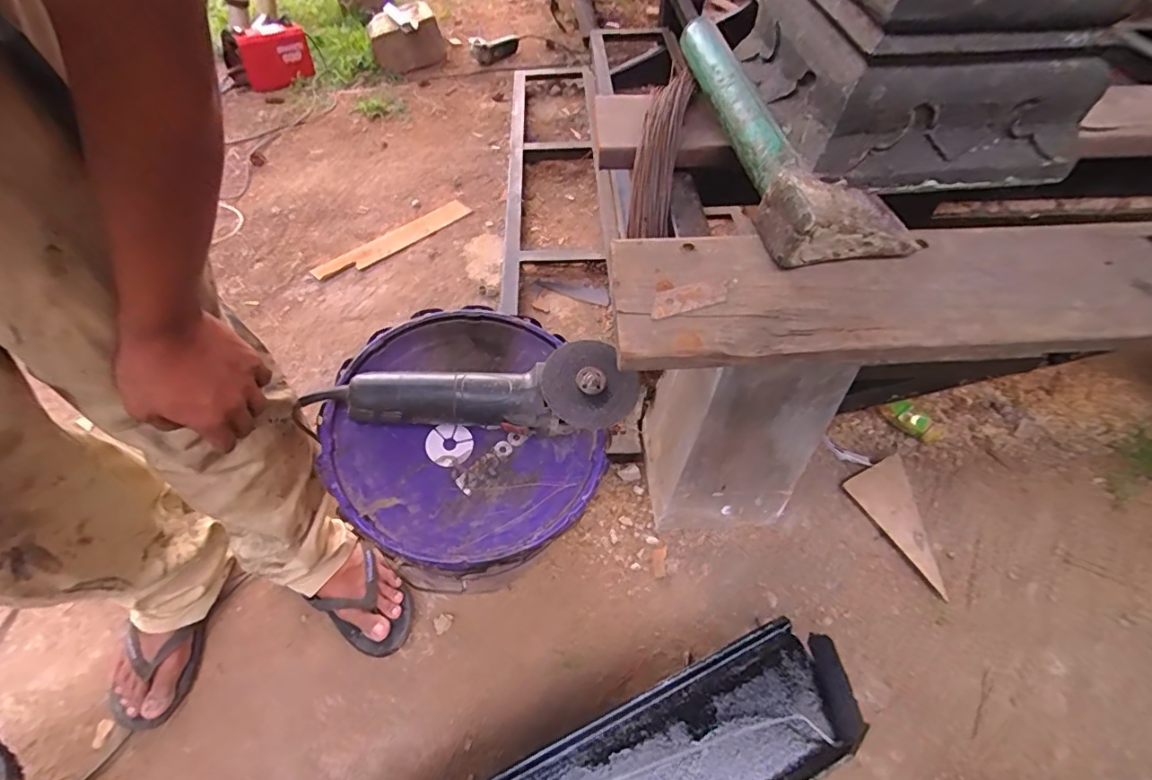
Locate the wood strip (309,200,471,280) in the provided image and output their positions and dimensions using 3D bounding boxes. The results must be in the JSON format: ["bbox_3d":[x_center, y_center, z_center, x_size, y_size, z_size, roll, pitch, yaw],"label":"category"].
[{"bbox_3d":[-0.495,-0.411,1.392,0.457,0.012,0.075,-37,66,-25],"label":"wood strip"}]

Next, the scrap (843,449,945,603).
[{"bbox_3d":[0.611,0.233,0.919,0.144,0.018,0.223,-22,58,-20],"label":"scrap"}]

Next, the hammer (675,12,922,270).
[{"bbox_3d":[0.154,-0.198,0.380,0.102,0.047,0.256,-6,55,-3],"label":"hammer"}]

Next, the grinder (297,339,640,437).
[{"bbox_3d":[-0.106,-0.004,0.540,0.332,0.071,0.097,4,55,3],"label":"grinder"}]

